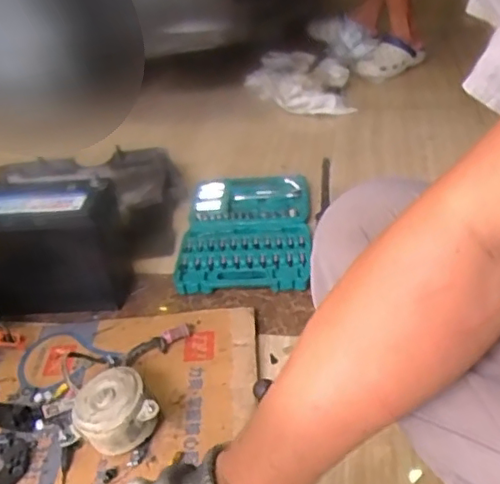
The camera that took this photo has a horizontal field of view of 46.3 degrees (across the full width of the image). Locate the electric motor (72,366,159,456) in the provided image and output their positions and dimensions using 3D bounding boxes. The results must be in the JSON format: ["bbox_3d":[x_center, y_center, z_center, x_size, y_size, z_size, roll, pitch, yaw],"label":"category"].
[{"bbox_3d":[-0.176,0.223,0.770,0.108,0.078,0.090,-12,35,-9],"label":"electric motor"}]

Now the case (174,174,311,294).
[{"bbox_3d":[-0.004,-0.035,1.194,0.254,0.035,0.417,-2,34,6],"label":"case"}]

